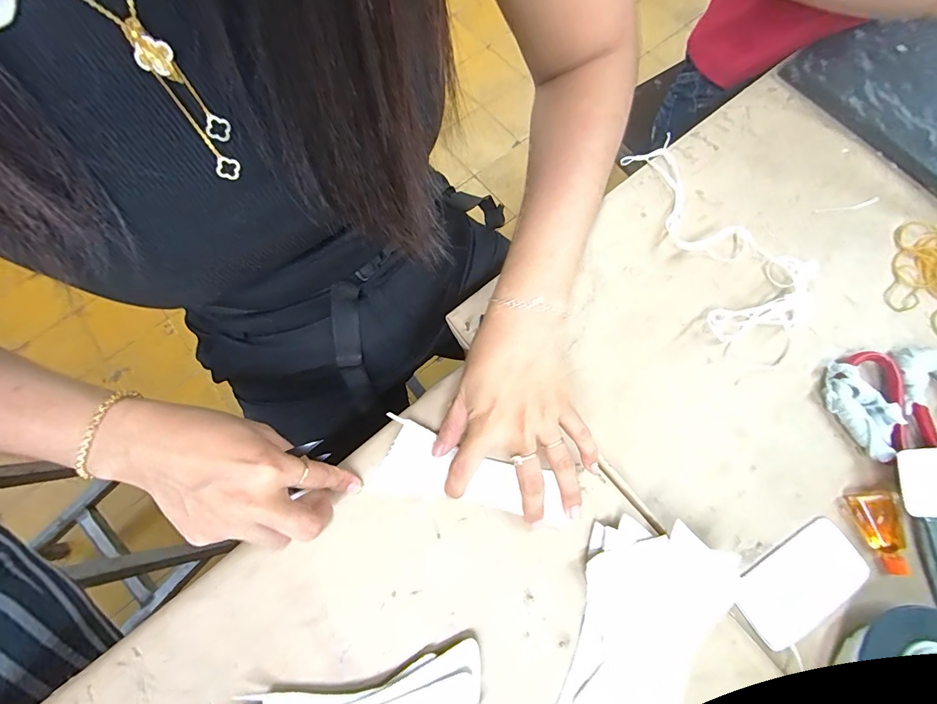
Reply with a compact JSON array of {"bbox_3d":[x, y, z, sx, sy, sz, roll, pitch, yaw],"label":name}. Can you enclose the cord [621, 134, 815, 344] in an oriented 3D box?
[{"bbox_3d":[0.253,-0.127,0.418,0.108,0.020,0.226,-14,73,-3],"label":"cord"}]

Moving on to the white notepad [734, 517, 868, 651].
[{"bbox_3d":[0.267,0.184,0.331,0.108,0.006,0.052,-30,75,-8],"label":"white notepad"}]

